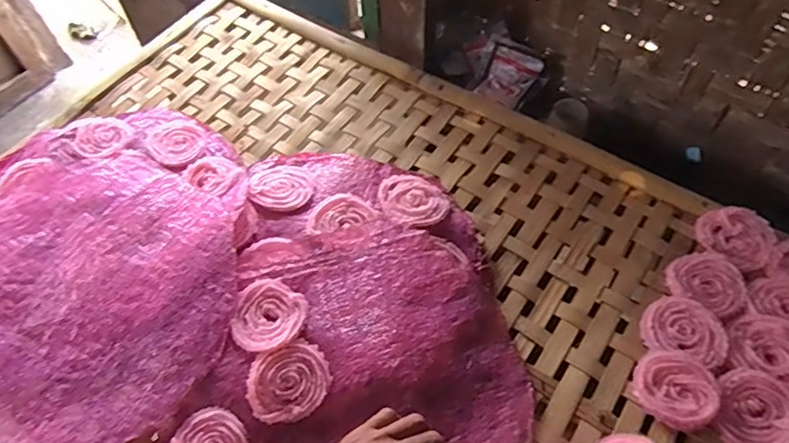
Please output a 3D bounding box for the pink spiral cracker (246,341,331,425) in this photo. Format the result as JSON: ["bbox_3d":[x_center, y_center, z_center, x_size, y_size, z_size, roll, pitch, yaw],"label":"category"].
[{"bbox_3d":[-0.101,0.154,0.521,0.078,0.006,0.067,-23,74,-12],"label":"pink spiral cracker"}]

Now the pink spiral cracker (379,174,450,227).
[{"bbox_3d":[0.023,-0.025,0.638,0.078,0.015,0.083,-5,49,-13],"label":"pink spiral cracker"}]

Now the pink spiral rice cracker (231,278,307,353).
[{"bbox_3d":[-0.127,0.095,0.552,0.069,0.007,0.076,5,57,6],"label":"pink spiral rice cracker"}]

